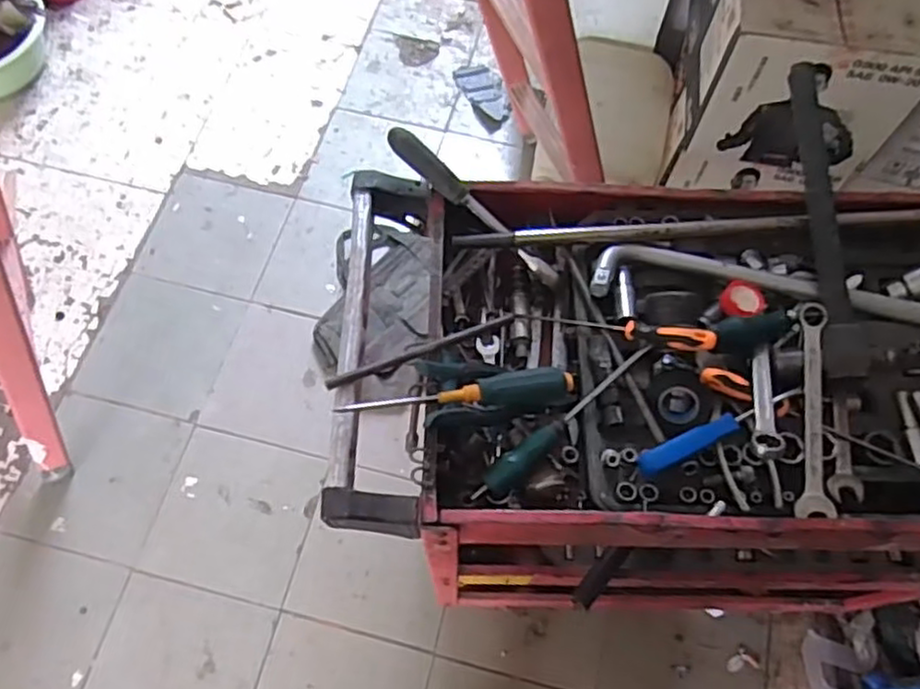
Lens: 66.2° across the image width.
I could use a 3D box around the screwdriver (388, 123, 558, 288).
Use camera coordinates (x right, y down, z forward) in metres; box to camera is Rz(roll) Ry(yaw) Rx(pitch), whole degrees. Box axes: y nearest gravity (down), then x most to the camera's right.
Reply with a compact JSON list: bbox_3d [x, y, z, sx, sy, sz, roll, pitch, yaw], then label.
[{"bbox_3d":[0.018,-0.148,0.769,0.240,0.025,0.026,41,68,-11],"label":"screwdriver"}]

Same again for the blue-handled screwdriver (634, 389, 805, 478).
[{"bbox_3d":[0.246,0.078,0.665,0.172,0.017,0.021,-22,68,-11],"label":"blue-handled screwdriver"}]

